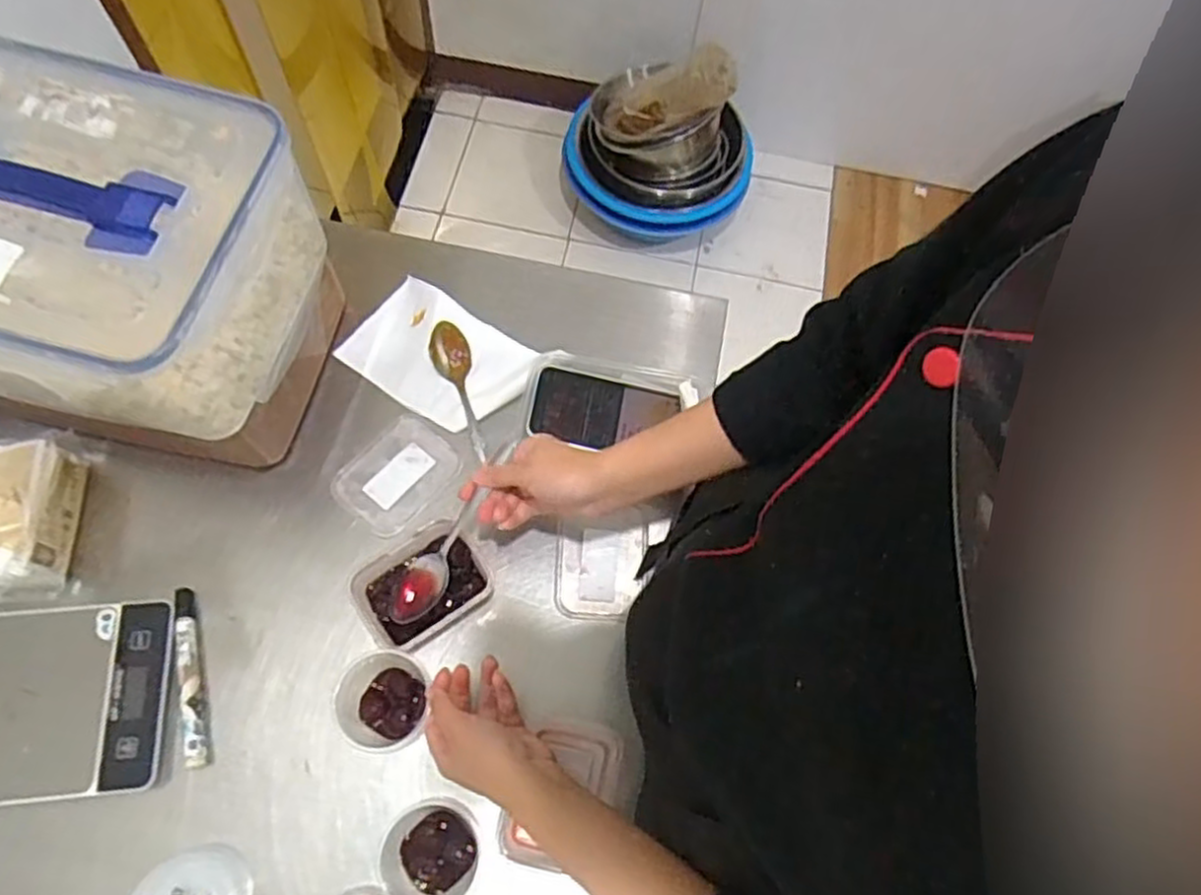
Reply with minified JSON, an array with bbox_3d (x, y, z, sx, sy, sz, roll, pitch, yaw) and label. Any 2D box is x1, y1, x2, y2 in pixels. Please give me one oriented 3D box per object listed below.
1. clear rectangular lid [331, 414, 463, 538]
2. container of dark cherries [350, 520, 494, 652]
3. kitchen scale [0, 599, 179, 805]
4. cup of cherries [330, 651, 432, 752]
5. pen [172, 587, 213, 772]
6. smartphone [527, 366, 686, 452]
[{"bbox_3d":[-0.188,0.023,0.692,0.082,0.009,0.106,34,70,11],"label":"clear rectangular lid"},{"bbox_3d":[-0.149,0.119,0.635,0.102,0.053,0.077,-35,73,-16],"label":"container of dark cherries"},{"bbox_3d":[-0.443,0.199,0.590,0.192,0.019,0.144,-3,67,-4],"label":"kitchen scale"},{"bbox_3d":[-0.180,0.203,0.603,0.073,0.045,0.074,1,67,-2],"label":"cup of cherries"},{"bbox_3d":[-0.337,0.187,0.618,0.017,0.009,0.144,-14,69,-8],"label":"pen"},{"bbox_3d":[0.004,-0.036,0.713,0.134,0.007,0.071,13,67,-3],"label":"smartphone"}]

